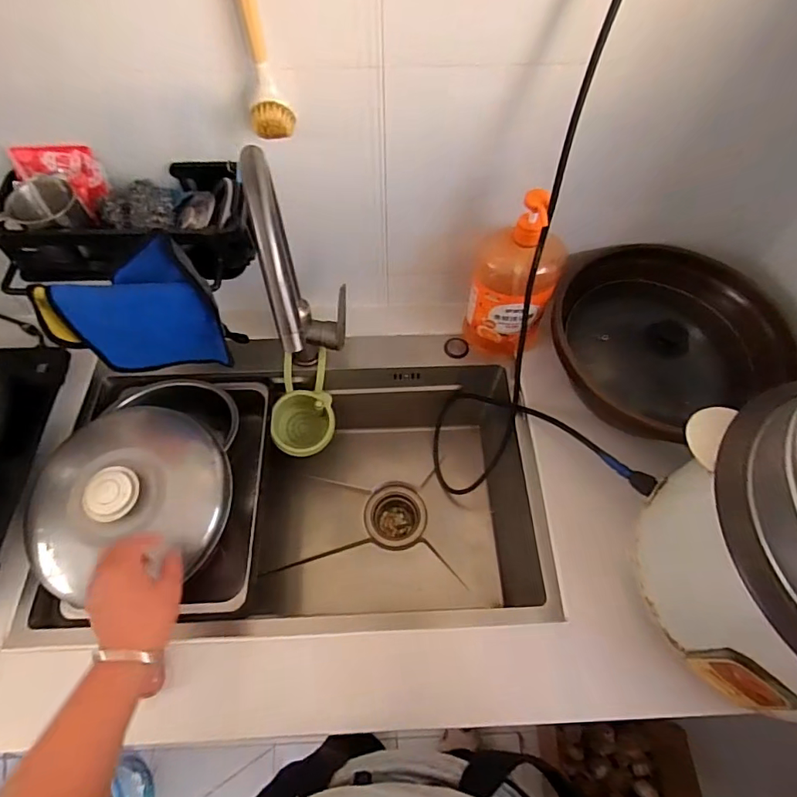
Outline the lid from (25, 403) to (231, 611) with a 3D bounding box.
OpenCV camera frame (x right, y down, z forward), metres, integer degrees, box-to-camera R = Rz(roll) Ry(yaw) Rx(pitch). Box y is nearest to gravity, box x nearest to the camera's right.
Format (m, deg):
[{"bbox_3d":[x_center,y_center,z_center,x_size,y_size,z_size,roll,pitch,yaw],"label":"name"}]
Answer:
[{"bbox_3d":[-0.363,0.128,0.616,0.270,0.070,0.257,0,60,0],"label":"lid"}]

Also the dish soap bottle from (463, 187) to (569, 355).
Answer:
[{"bbox_3d":[0.161,-0.159,0.675,0.120,0.260,0.073,14,61,8],"label":"dish soap bottle"}]

